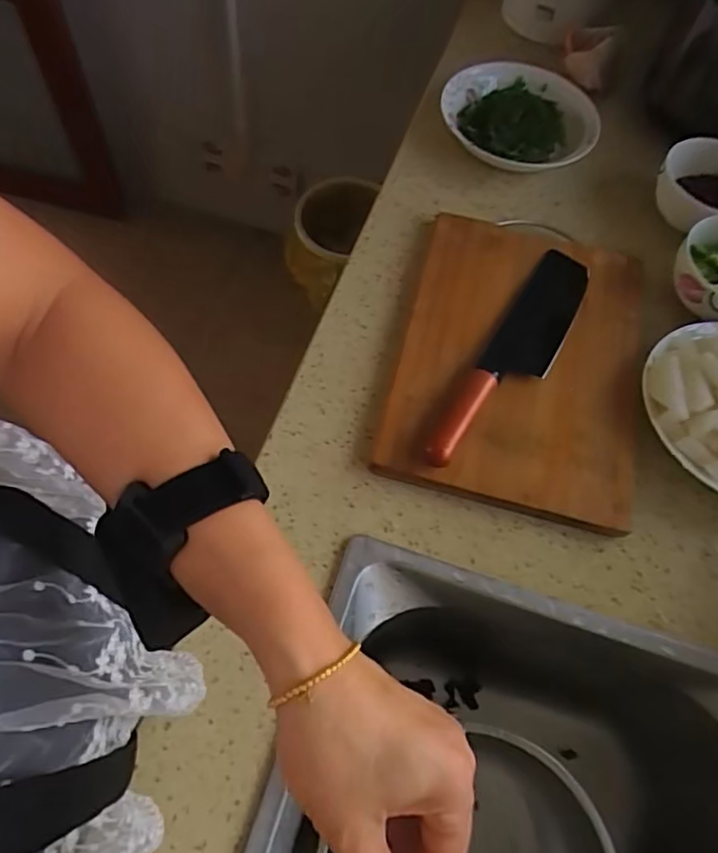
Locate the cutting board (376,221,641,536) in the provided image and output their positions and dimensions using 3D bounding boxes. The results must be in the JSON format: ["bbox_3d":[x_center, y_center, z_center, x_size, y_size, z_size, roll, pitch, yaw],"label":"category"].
[{"bbox_3d":[0.165,-0.082,0.606,0.233,0.030,0.346,15,64,2],"label":"cutting board"}]

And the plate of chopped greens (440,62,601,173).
[{"bbox_3d":[0.217,-0.419,0.798,0.200,0.034,0.215,2,64,-4],"label":"plate of chopped greens"}]

